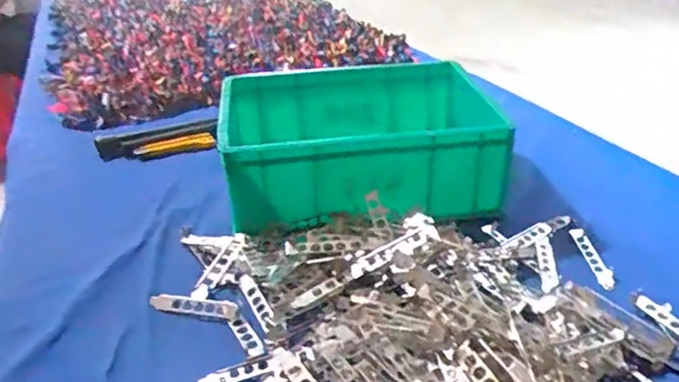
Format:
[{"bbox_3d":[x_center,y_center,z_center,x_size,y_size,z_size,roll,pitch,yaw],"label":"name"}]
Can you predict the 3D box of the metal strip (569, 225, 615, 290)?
[{"bbox_3d":[0.328,0.085,0.804,0.025,0.008,0.125,-2,30,-5],"label":"metal strip"}]

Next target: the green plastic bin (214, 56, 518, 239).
[{"bbox_3d":[0.027,-0.074,0.989,0.408,0.150,0.347,-2,30,-4],"label":"green plastic bin"}]

